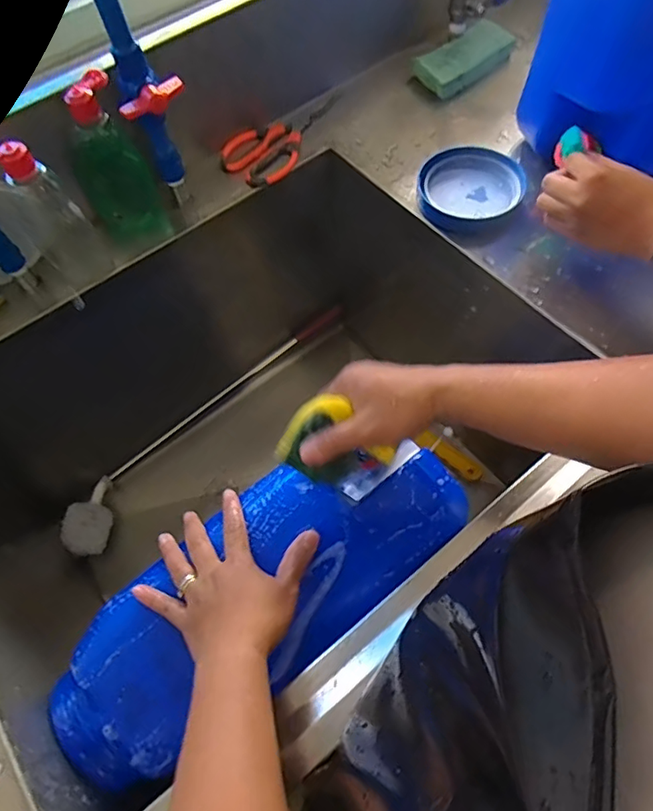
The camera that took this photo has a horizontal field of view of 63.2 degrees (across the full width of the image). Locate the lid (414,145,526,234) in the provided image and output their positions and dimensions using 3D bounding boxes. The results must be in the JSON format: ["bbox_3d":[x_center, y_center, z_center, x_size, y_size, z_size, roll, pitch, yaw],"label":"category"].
[{"bbox_3d":[0.165,-0.253,0.623,0.113,0.024,0.122,-1,63,2],"label":"lid"}]

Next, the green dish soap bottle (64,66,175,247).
[{"bbox_3d":[-0.236,-0.256,0.591,0.073,0.194,0.039,-26,65,-11],"label":"green dish soap bottle"}]

